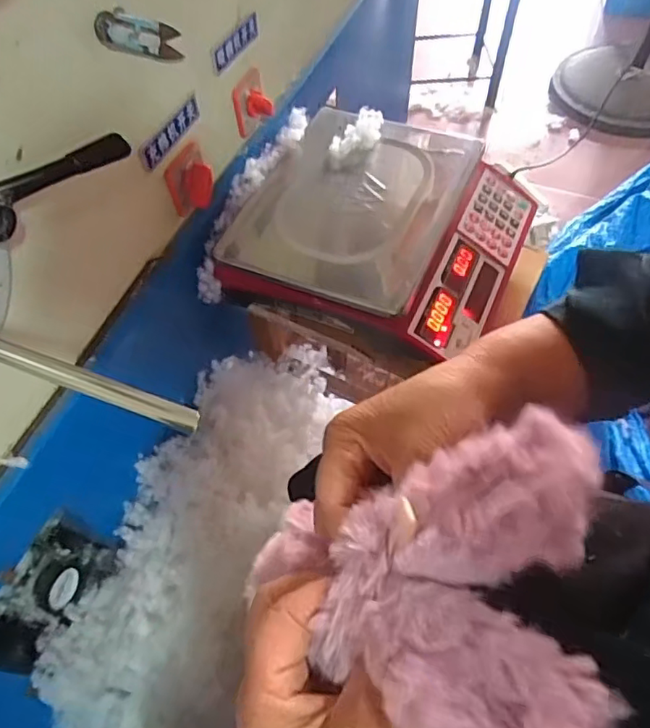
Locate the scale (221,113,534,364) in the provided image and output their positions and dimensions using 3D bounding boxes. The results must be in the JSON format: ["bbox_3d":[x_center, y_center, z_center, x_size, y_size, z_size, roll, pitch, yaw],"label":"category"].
[{"bbox_3d":[0.068,-0.168,0.669,0.305,0.089,0.299,19,60,14],"label":"scale"}]

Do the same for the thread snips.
[{"bbox_3d":[-0.157,-0.282,0.483,0.011,0.031,0.116,17,25,14],"label":"thread snips"}]

